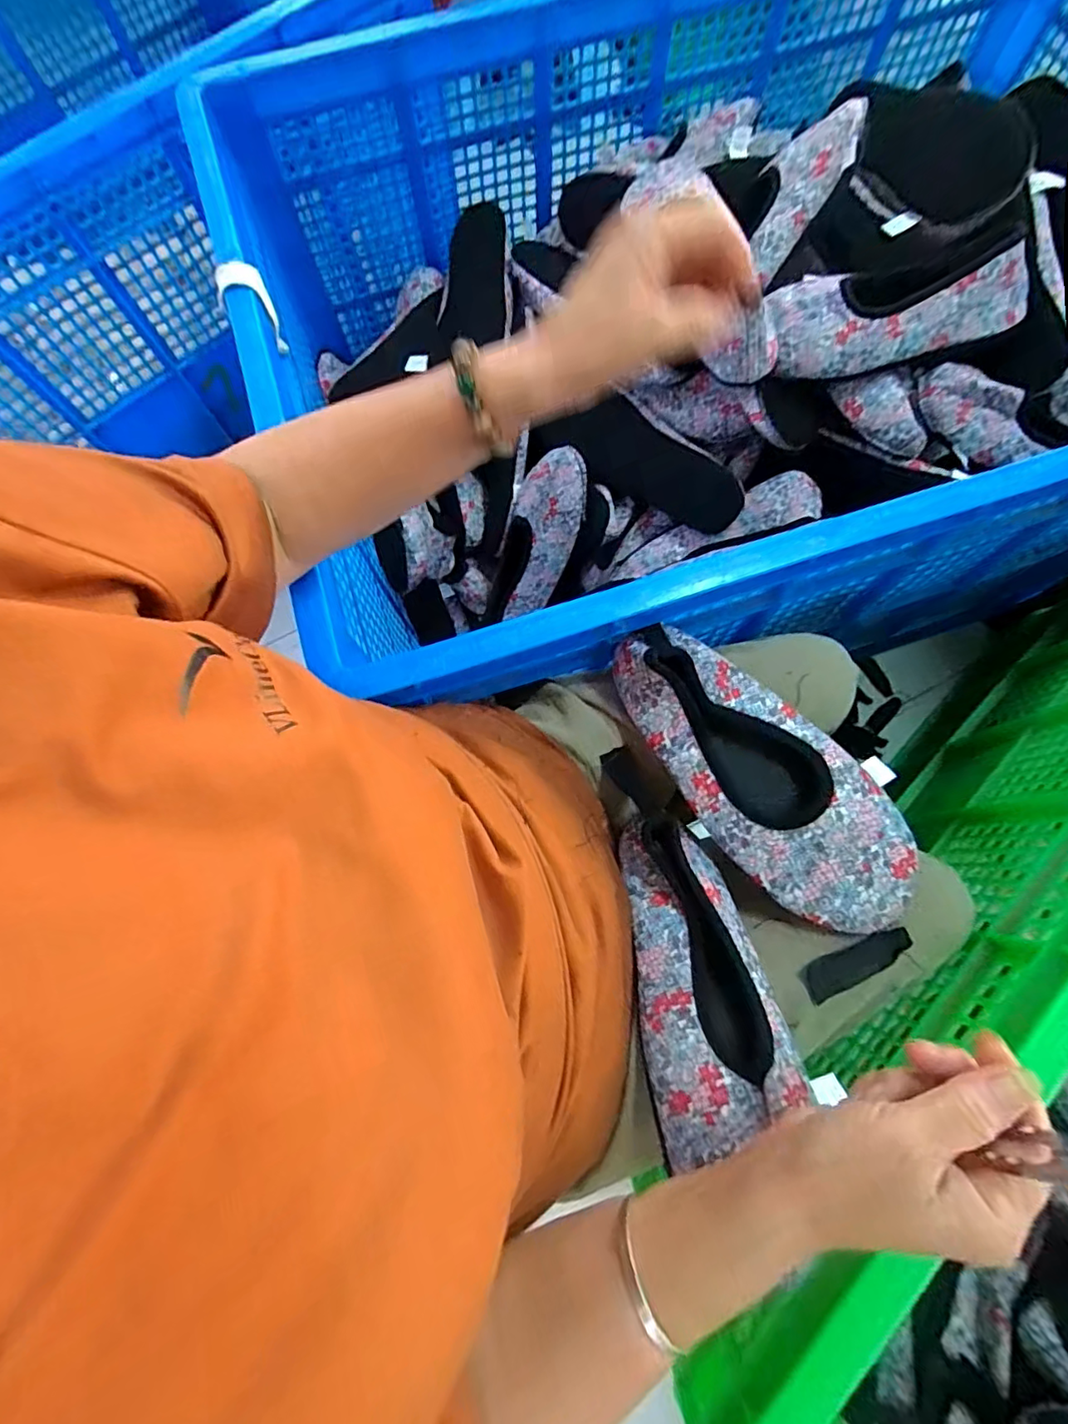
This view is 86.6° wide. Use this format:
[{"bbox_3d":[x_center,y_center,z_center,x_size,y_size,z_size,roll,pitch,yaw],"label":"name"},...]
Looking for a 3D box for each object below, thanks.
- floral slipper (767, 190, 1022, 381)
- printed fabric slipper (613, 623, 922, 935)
[{"bbox_3d":[0.350,-0.395,0.550,0.245,0.060,0.095,-8,74,0],"label":"floral slipper"},{"bbox_3d":[0.162,0.039,0.403,0.105,0.042,0.250,-38,77,-8],"label":"printed fabric slipper"}]

